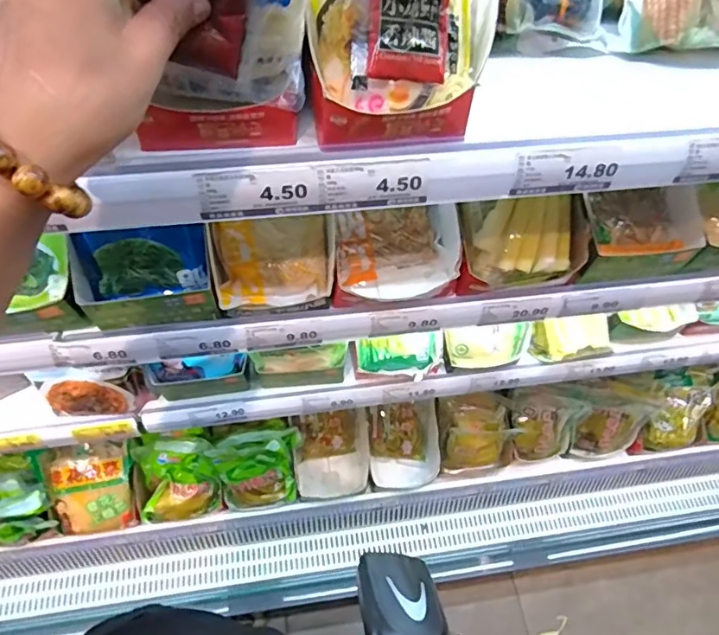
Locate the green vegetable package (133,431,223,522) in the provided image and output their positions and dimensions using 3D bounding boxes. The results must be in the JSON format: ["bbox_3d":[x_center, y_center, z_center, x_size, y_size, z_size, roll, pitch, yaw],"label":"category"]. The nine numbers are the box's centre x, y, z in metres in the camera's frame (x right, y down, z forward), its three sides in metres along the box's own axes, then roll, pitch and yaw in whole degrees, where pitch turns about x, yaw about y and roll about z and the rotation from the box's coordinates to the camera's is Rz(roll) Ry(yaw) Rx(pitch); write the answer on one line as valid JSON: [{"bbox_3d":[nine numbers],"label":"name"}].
[{"bbox_3d":[-0.342,0.299,1.005,0.142,0.118,0.139,-7,62,-7],"label":"green vegetable package"}]

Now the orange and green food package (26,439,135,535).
[{"bbox_3d":[-0.506,0.318,0.986,0.153,0.047,0.170,-5,95,-13],"label":"orange and green food package"}]

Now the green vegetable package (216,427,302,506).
[{"bbox_3d":[-0.188,0.284,1.010,0.148,0.140,0.113,-4,61,-5],"label":"green vegetable package"}]

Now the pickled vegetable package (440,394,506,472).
[{"bbox_3d":[0.236,0.244,1.081,0.132,0.168,0.082,-7,26,-14],"label":"pickled vegetable package"}]

